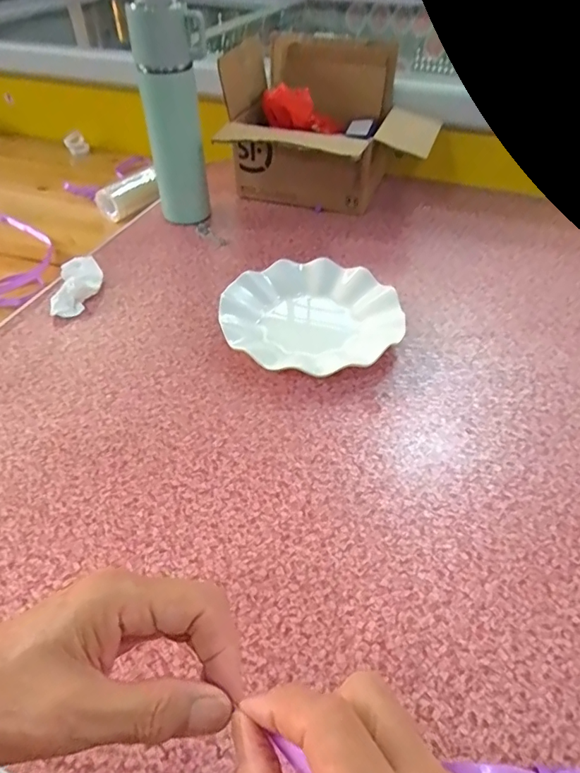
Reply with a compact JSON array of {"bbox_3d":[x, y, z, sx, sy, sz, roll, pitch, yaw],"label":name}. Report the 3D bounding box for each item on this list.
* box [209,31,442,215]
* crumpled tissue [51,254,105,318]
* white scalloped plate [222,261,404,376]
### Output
[{"bbox_3d":[0.052,-0.347,0.675,0.267,0.174,0.219,10,47,9],"label":"box"},{"bbox_3d":[-0.243,-0.113,0.557,0.043,0.027,0.084,-3,47,-3],"label":"crumpled tissue"},{"bbox_3d":[0.022,-0.074,0.515,0.178,0.024,0.178,0,46,0],"label":"white scalloped plate"}]

